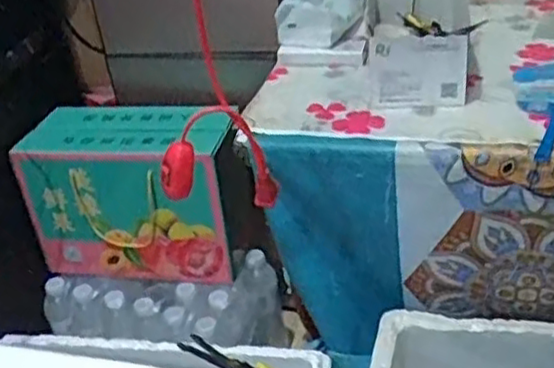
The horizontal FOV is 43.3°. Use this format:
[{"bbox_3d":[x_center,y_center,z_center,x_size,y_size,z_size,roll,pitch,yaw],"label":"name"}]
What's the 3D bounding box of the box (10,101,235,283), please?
[{"bbox_3d":[-0.225,0.014,1.136,0.323,0.242,0.140,2,33,13],"label":"box"}]

